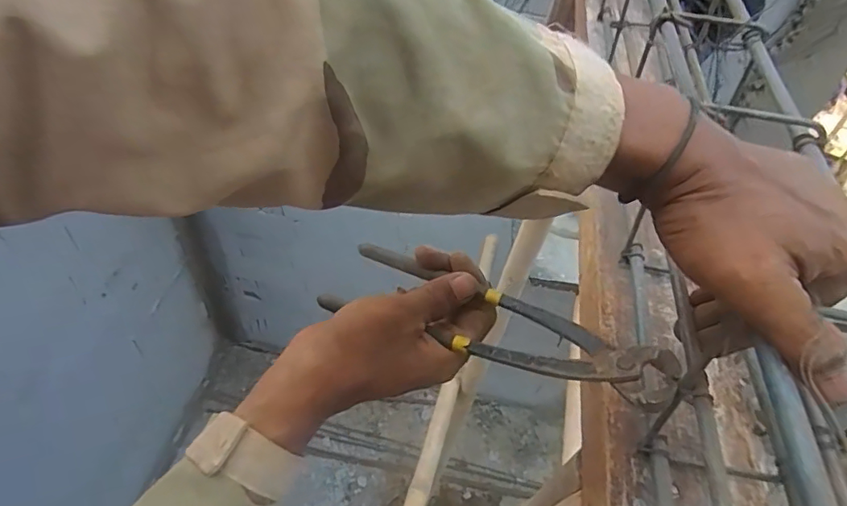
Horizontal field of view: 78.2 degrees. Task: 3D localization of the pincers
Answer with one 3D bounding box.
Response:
[{"bbox_3d":[0.034,0.046,0.325,0.223,0.012,0.063,21,48,31],"label":"pincers"}]

